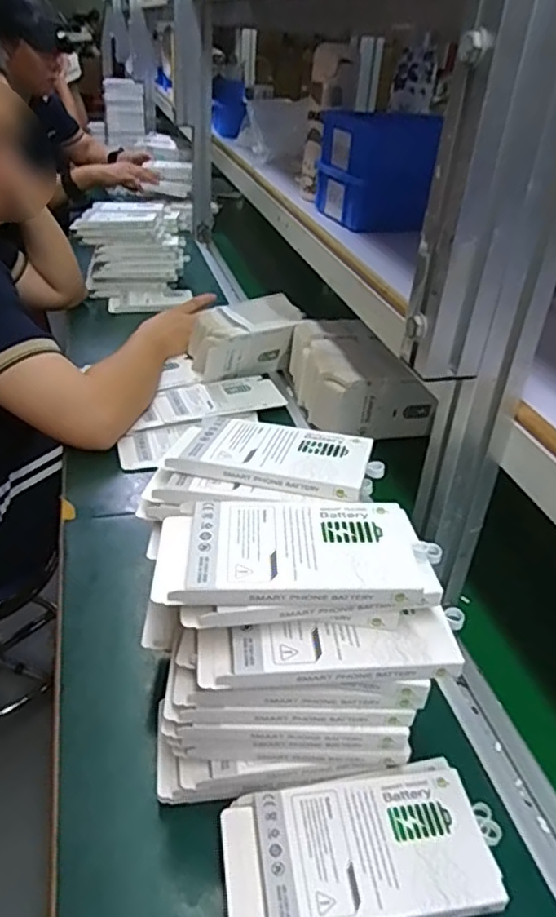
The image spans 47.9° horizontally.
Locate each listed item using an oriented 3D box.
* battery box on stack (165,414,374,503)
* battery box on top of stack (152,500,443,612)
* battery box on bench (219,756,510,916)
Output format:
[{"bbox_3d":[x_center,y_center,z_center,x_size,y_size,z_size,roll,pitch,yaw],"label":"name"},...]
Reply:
[{"bbox_3d":[-0.001,-0.004,0.473,0.137,0.016,0.078,12,35,10],"label":"battery box on stack"},{"bbox_3d":[0.010,0.057,0.379,0.161,0.020,0.076,3,34,-4],"label":"battery box on top of stack"},{"bbox_3d":[0.046,0.233,0.373,0.154,0.015,0.090,-3,35,-12],"label":"battery box on bench"}]

